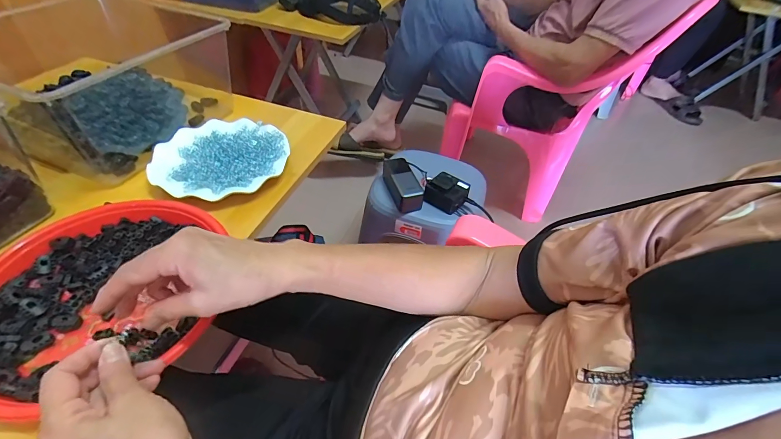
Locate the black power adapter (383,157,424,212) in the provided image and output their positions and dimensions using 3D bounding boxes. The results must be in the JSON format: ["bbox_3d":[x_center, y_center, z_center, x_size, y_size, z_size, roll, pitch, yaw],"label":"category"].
[{"bbox_3d":[0.026,-0.080,0.805,0.061,0.046,0.140,-11,48,-17],"label":"black power adapter"}]

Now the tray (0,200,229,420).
[{"bbox_3d":[-0.296,0.069,0.366,0.217,0.032,0.227,3,46,-3],"label":"tray"}]

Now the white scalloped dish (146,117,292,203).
[{"bbox_3d":[-0.245,-0.091,0.531,0.181,0.034,0.165,3,46,-3],"label":"white scalloped dish"}]

